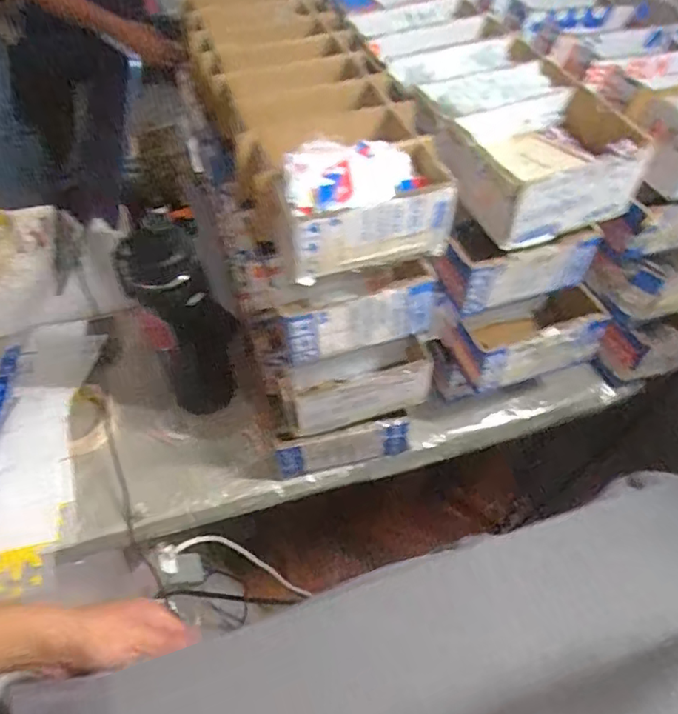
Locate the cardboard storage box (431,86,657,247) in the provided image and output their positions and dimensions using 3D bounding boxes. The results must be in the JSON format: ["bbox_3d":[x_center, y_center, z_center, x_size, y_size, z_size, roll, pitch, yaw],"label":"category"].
[{"bbox_3d":[0.200,-0.195,0.578,0.177,0.070,0.132,-18,52,-13],"label":"cardboard storage box"}]

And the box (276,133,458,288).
[{"bbox_3d":[0.029,-0.143,0.522,0.170,0.080,0.089,-14,51,-11],"label":"box"}]

